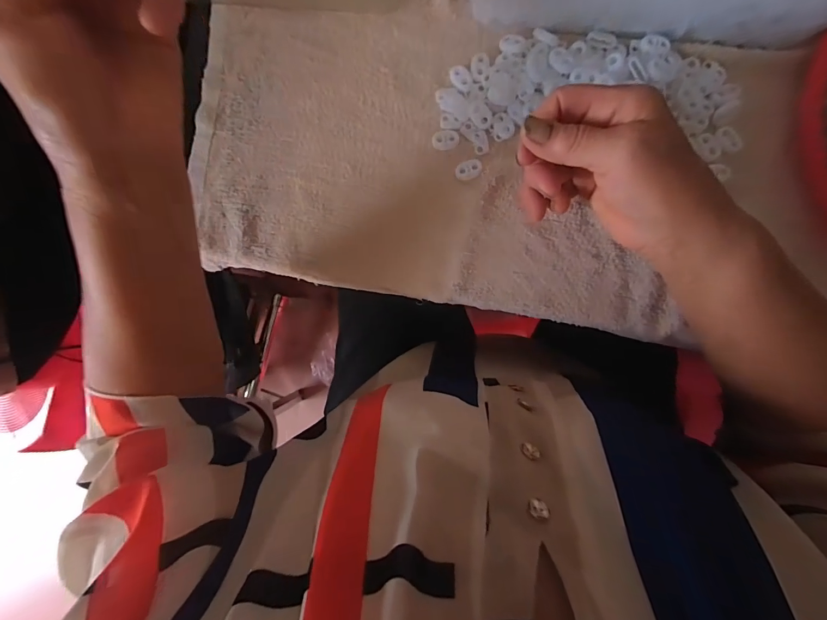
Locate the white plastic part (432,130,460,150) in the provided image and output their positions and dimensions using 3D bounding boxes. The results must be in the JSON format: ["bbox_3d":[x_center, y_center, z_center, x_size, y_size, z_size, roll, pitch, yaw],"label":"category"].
[{"bbox_3d":[0.027,-0.142,0.321,0.022,0.005,0.016,-7,91,7],"label":"white plastic part"}]

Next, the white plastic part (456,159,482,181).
[{"bbox_3d":[0.046,-0.116,0.319,0.021,0.004,0.015,-16,90,7],"label":"white plastic part"}]

